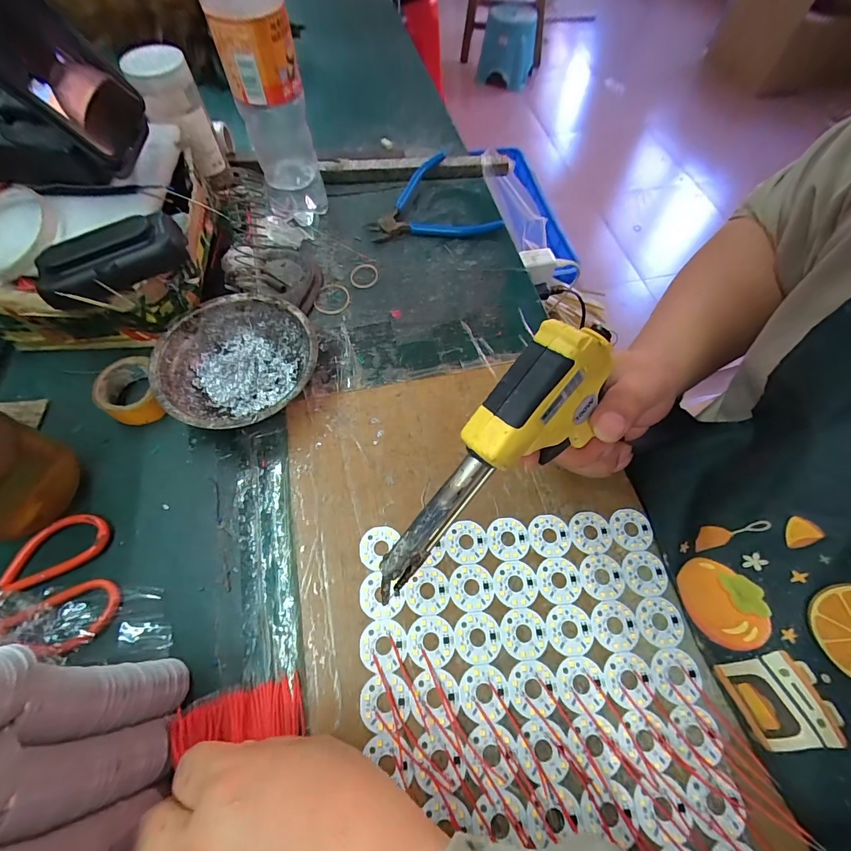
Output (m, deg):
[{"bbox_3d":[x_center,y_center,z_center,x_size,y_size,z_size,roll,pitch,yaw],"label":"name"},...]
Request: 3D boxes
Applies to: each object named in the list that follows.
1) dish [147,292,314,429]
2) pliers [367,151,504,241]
[{"bbox_3d":[-0.154,-0.048,0.338,0.123,0.042,0.124,0,63,-1],"label":"dish"},{"bbox_3d":[0.005,-0.262,0.457,0.141,0.019,0.121,-7,63,-4],"label":"pliers"}]

